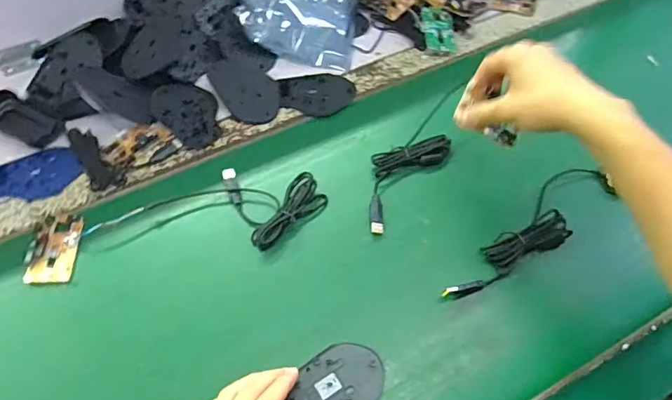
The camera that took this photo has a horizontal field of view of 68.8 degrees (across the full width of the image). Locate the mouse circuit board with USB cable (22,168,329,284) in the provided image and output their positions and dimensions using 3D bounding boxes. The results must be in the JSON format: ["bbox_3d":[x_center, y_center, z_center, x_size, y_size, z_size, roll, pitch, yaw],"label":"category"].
[{"bbox_3d":[-0.170,0.015,0.535,0.311,0.022,0.098,-8,56,-6],"label":"mouse circuit board with USB cable"}]

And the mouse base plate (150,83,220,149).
[{"bbox_3d":[-0.188,-0.110,0.620,0.074,0.014,0.107,-22,59,-15],"label":"mouse base plate"}]

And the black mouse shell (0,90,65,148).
[{"bbox_3d":[-0.400,-0.103,0.624,0.106,0.019,0.046,29,61,14],"label":"black mouse shell"}]

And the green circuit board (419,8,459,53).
[{"bbox_3d":[0.147,-0.248,0.714,0.047,0.016,0.079,-4,59,-6],"label":"green circuit board"}]

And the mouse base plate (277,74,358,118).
[{"bbox_3d":[-0.025,-0.142,0.655,0.096,0.010,0.075,0,58,-3],"label":"mouse base plate"}]

